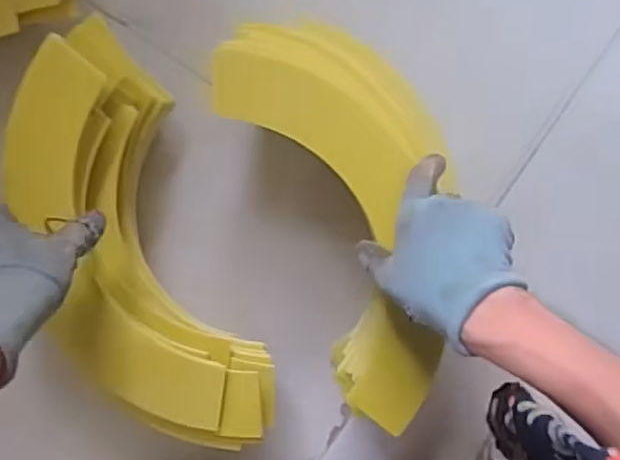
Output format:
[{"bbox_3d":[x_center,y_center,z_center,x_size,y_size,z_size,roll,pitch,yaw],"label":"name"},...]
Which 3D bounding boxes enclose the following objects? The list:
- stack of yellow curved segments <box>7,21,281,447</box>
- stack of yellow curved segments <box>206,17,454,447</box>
[{"bbox_3d":[-0.150,0.020,0.538,0.141,0.083,0.356,-20,92,4],"label":"stack of yellow curved segments"},{"bbox_3d":[0.039,-0.011,0.542,0.172,0.070,0.344,-12,92,4],"label":"stack of yellow curved segments"}]

